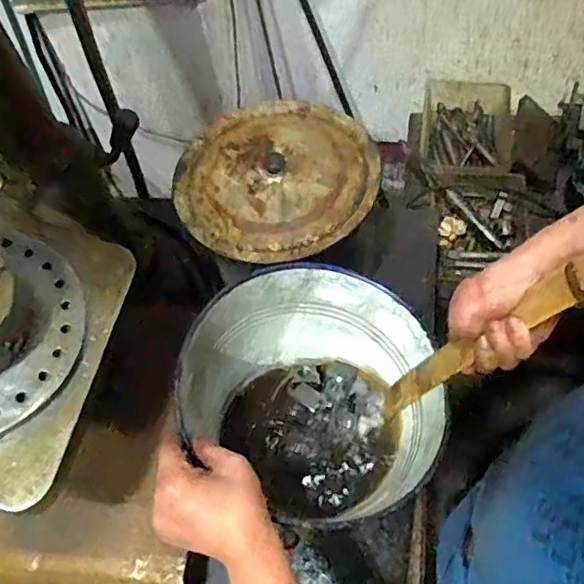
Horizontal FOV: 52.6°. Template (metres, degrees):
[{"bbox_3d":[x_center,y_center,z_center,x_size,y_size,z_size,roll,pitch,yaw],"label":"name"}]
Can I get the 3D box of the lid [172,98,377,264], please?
[{"bbox_3d":[-0.021,-0.150,0.741,0.245,0.038,0.250,-3,56,5],"label":"lid"}]

